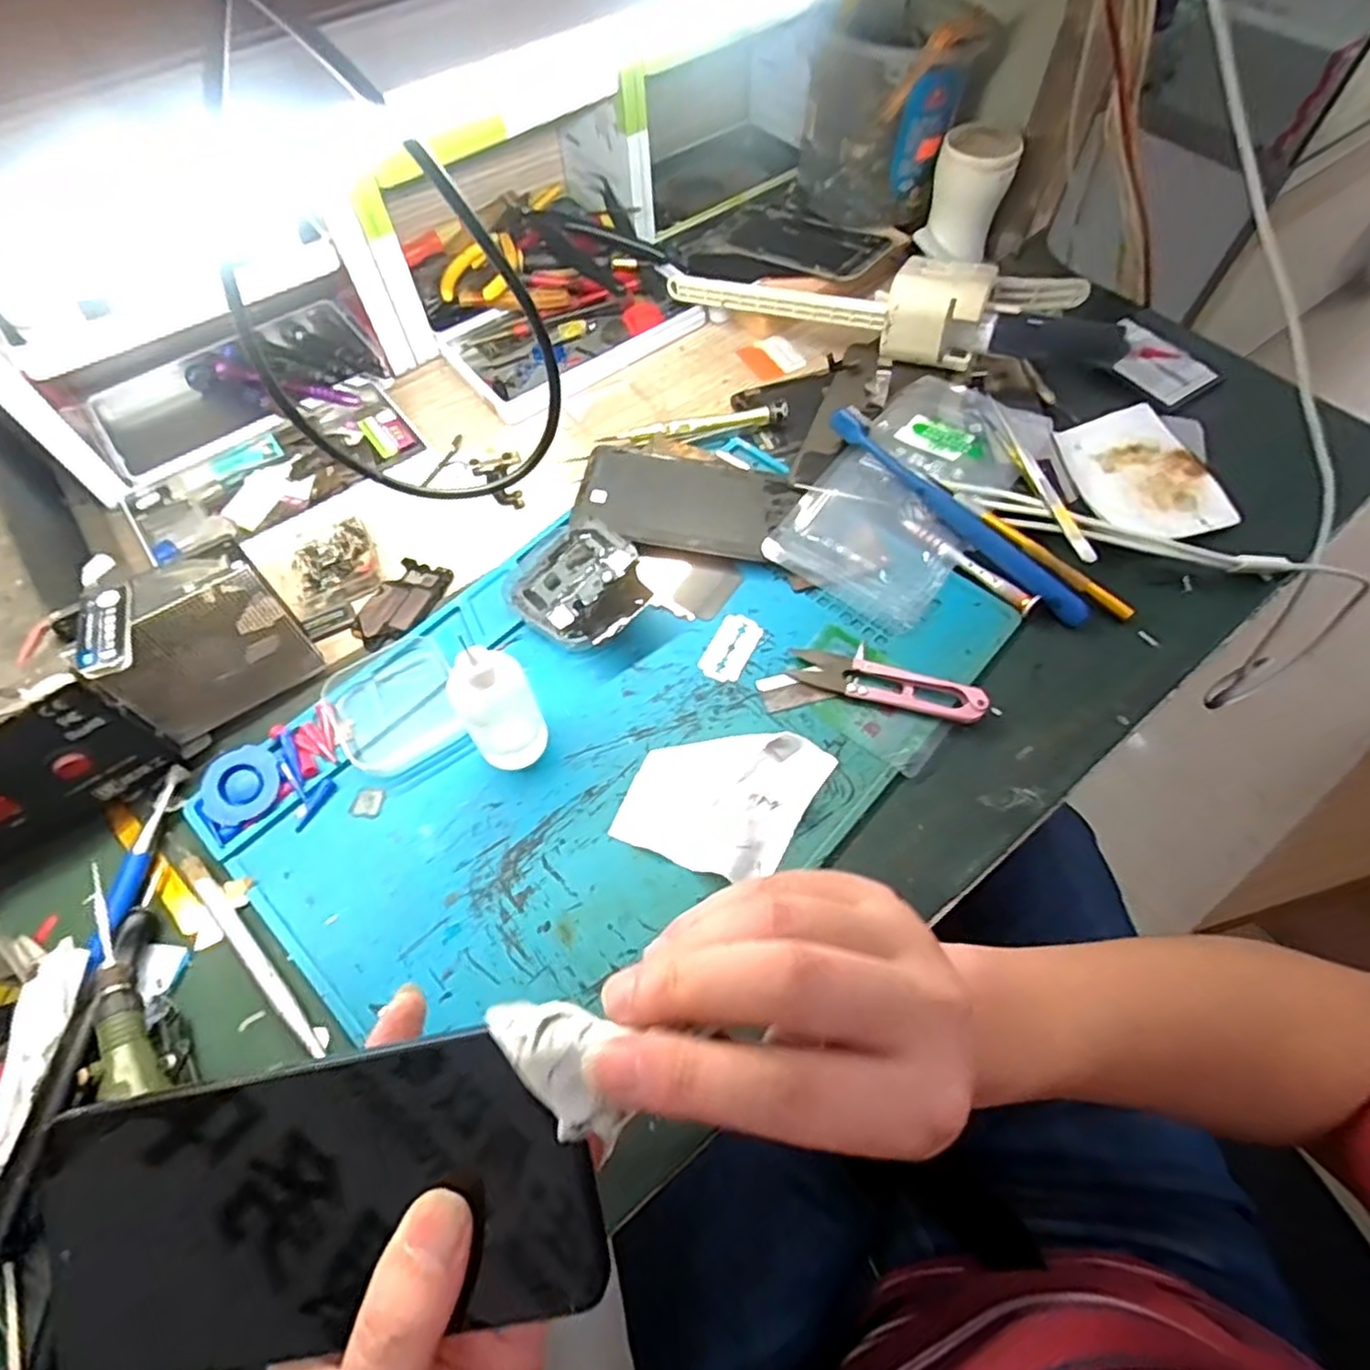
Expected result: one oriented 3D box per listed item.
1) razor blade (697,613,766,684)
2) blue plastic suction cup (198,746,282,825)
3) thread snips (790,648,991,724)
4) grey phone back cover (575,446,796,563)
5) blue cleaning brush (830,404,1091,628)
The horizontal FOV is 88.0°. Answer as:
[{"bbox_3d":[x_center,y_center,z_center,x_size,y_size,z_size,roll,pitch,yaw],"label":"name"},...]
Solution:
[{"bbox_3d":[0.026,-0.022,0.391,0.024,0.004,0.044,24,64,13],"label":"razor blade"},{"bbox_3d":[-0.218,0.049,0.349,0.034,0.010,0.038,36,68,18],"label":"blue plastic suction cup"},{"bbox_3d":[0.105,-0.001,0.370,0.098,0.015,0.023,18,63,10],"label":"thread snips"},{"bbox_3d":[0.001,-0.111,0.434,0.127,0.010,0.071,9,62,2],"label":"grey phone back cover"},{"bbox_3d":[0.158,-0.103,0.417,0.017,0.026,0.187,-36,67,-17],"label":"blue cleaning brush"}]

